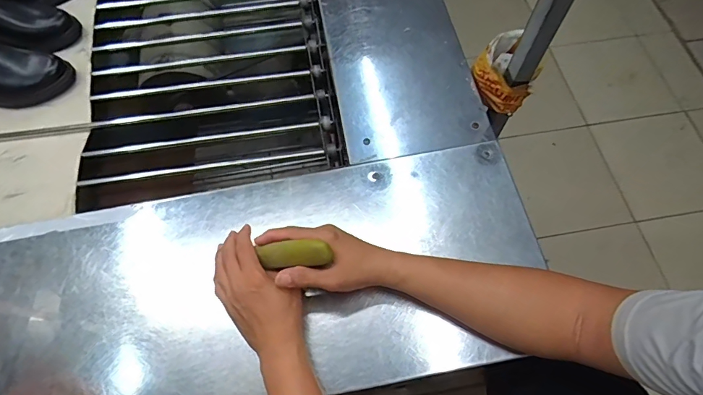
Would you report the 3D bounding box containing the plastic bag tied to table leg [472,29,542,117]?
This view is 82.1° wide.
[{"bbox_3d":[0.255,-0.202,0.667,0.086,0.083,0.101,-30,67,-13],"label":"plastic bag tied to table leg"}]

